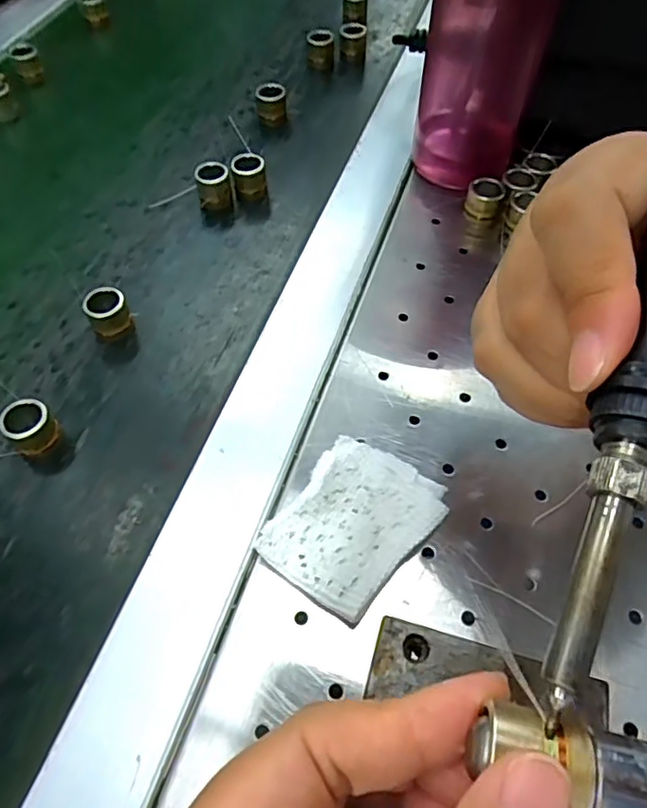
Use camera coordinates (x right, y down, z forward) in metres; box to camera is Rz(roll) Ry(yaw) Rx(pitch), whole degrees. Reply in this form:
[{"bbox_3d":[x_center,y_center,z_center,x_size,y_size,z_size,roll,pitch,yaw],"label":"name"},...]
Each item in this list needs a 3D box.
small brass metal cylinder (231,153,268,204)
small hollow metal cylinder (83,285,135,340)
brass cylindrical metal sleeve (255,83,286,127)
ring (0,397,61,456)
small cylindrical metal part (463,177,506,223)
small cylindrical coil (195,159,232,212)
[{"bbox_3d":[-0.043,-0.133,0.353,0.018,0.024,0.022,-9,57,-8],"label":"small brass metal cylinder"},{"bbox_3d":[-0.105,-0.043,0.292,0.019,0.021,0.019,1,57,-2],"label":"small hollow metal cylinder"},{"bbox_3d":[-0.035,-0.199,0.396,0.019,0.024,0.015,-8,57,-7],"label":"brass cylindrical metal sleeve"},{"bbox_3d":[-0.125,0.011,0.257,0.019,0.021,0.020,1,57,-2],"label":"ring"},{"bbox_3d":[0.089,-0.112,0.332,0.019,0.021,0.018,1,57,-2],"label":"small cylindrical metal part"},{"bbox_3d":[-0.064,-0.126,0.347,0.019,0.020,0.020,-8,57,-7],"label":"small cylindrical coil"}]

